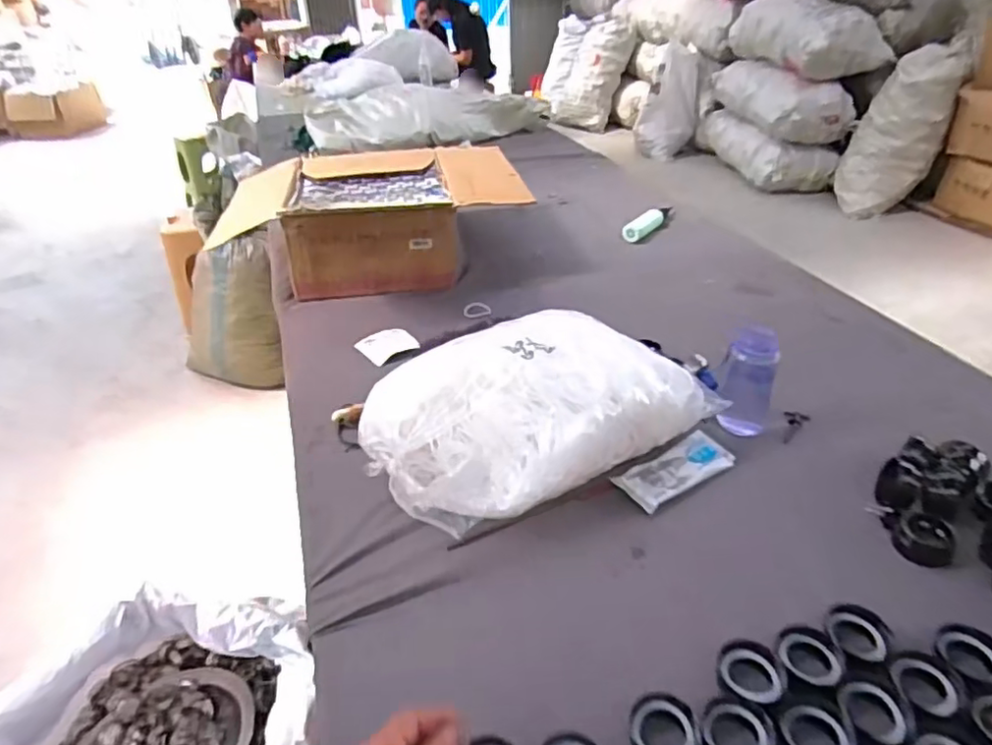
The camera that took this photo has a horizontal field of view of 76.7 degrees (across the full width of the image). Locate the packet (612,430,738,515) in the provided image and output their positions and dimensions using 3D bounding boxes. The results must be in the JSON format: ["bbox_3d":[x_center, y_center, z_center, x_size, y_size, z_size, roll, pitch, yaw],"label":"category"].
[{"bbox_3d":[0.273,0.141,0.938,0.191,0.014,0.078,-22,39,-26],"label":"packet"}]

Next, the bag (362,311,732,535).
[{"bbox_3d":[0.057,0.038,0.922,0.482,0.148,0.268,-23,39,-27],"label":"bag"}]

